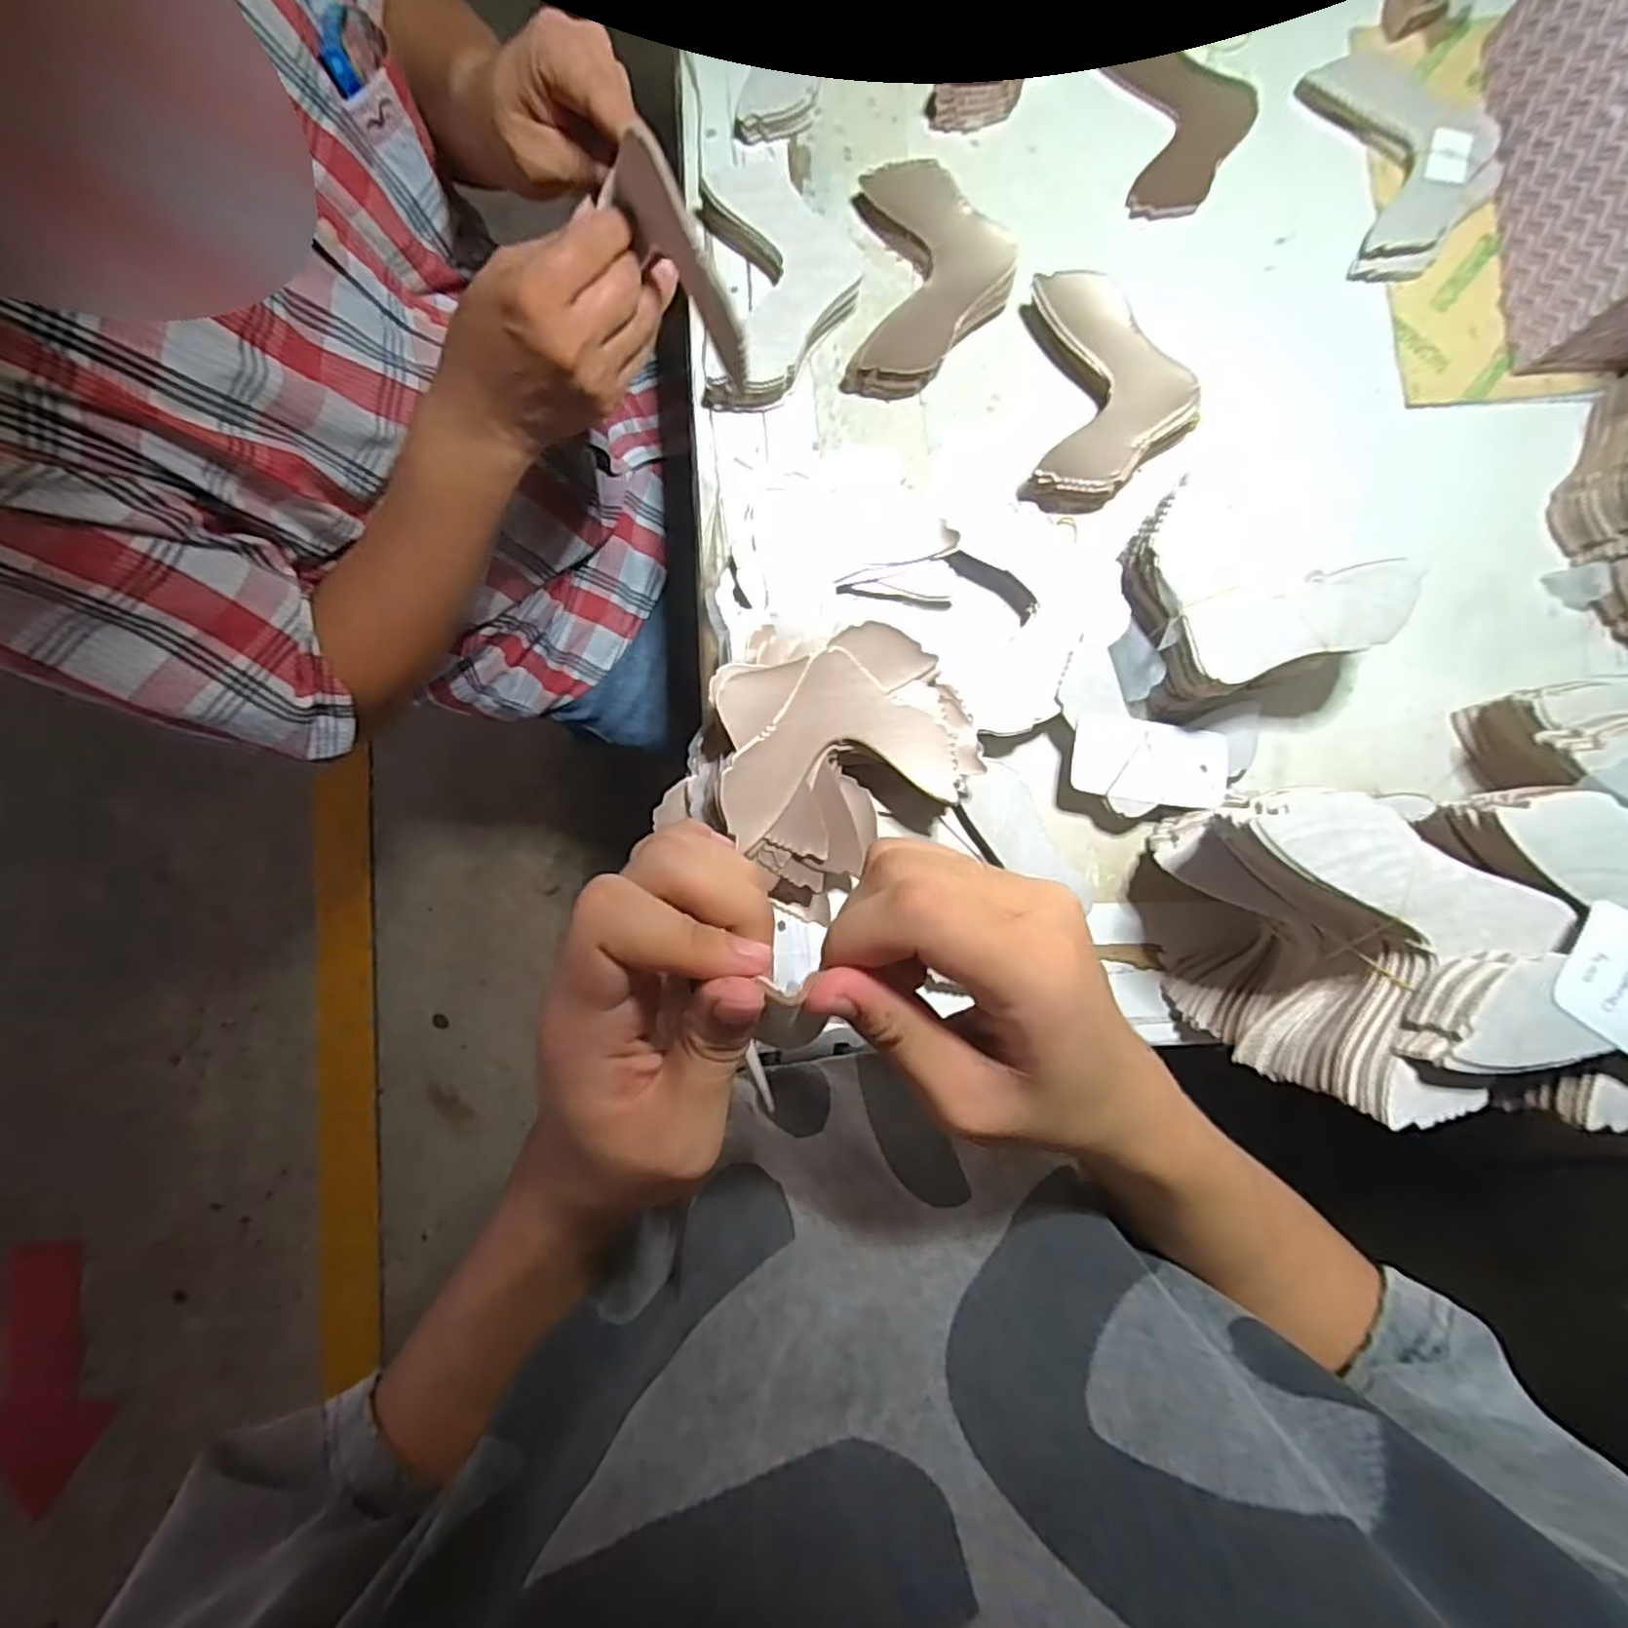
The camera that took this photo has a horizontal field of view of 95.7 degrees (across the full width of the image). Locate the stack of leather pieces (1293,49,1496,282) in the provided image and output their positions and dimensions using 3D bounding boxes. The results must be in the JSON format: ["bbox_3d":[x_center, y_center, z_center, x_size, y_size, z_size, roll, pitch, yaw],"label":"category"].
[{"bbox_3d":[0.434,-0.481,0.534,0.113,0.020,0.173,-12,86,0],"label":"stack of leather pieces"}]

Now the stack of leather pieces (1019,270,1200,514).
[{"bbox_3d":[0.205,-0.291,0.514,0.108,0.042,0.150,3,86,1],"label":"stack of leather pieces"}]

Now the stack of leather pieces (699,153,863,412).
[{"bbox_3d":[-0.024,-0.375,0.524,0.108,0.037,0.165,-1,86,1],"label":"stack of leather pieces"}]

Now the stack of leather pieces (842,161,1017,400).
[{"bbox_3d":[0.080,-0.378,0.524,0.117,0.037,0.161,6,86,2],"label":"stack of leather pieces"}]

